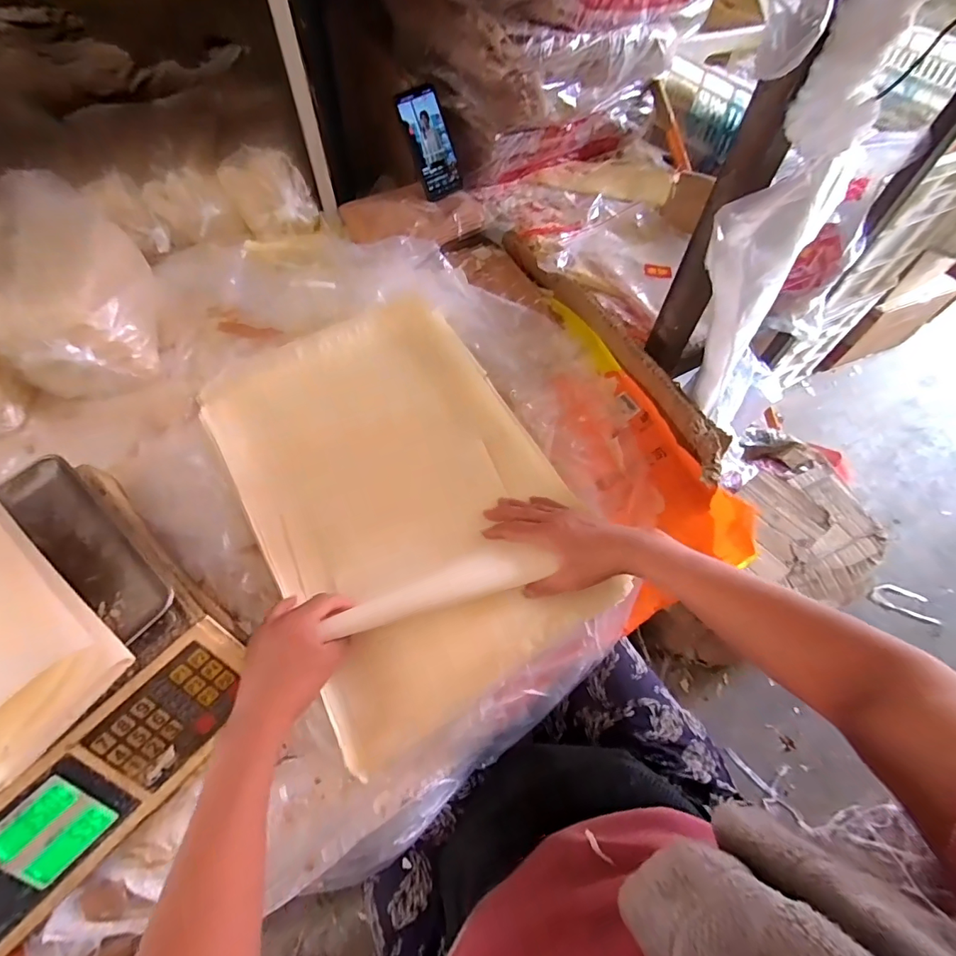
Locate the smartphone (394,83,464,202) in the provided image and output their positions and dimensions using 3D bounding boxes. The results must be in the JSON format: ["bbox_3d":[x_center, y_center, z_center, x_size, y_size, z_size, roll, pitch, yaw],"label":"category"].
[{"bbox_3d":[-0.080,-0.568,0.771,0.073,0.153,0.013,-27,30,-8],"label":"smartphone"}]

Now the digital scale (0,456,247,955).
[{"bbox_3d":[-0.417,0.188,0.384,0.316,0.088,0.344,39,67,19],"label":"digital scale"}]

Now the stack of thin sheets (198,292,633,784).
[{"bbox_3d":[-0.094,0.001,0.539,0.334,0.041,0.506,-28,64,-16],"label":"stack of thin sheets"}]

